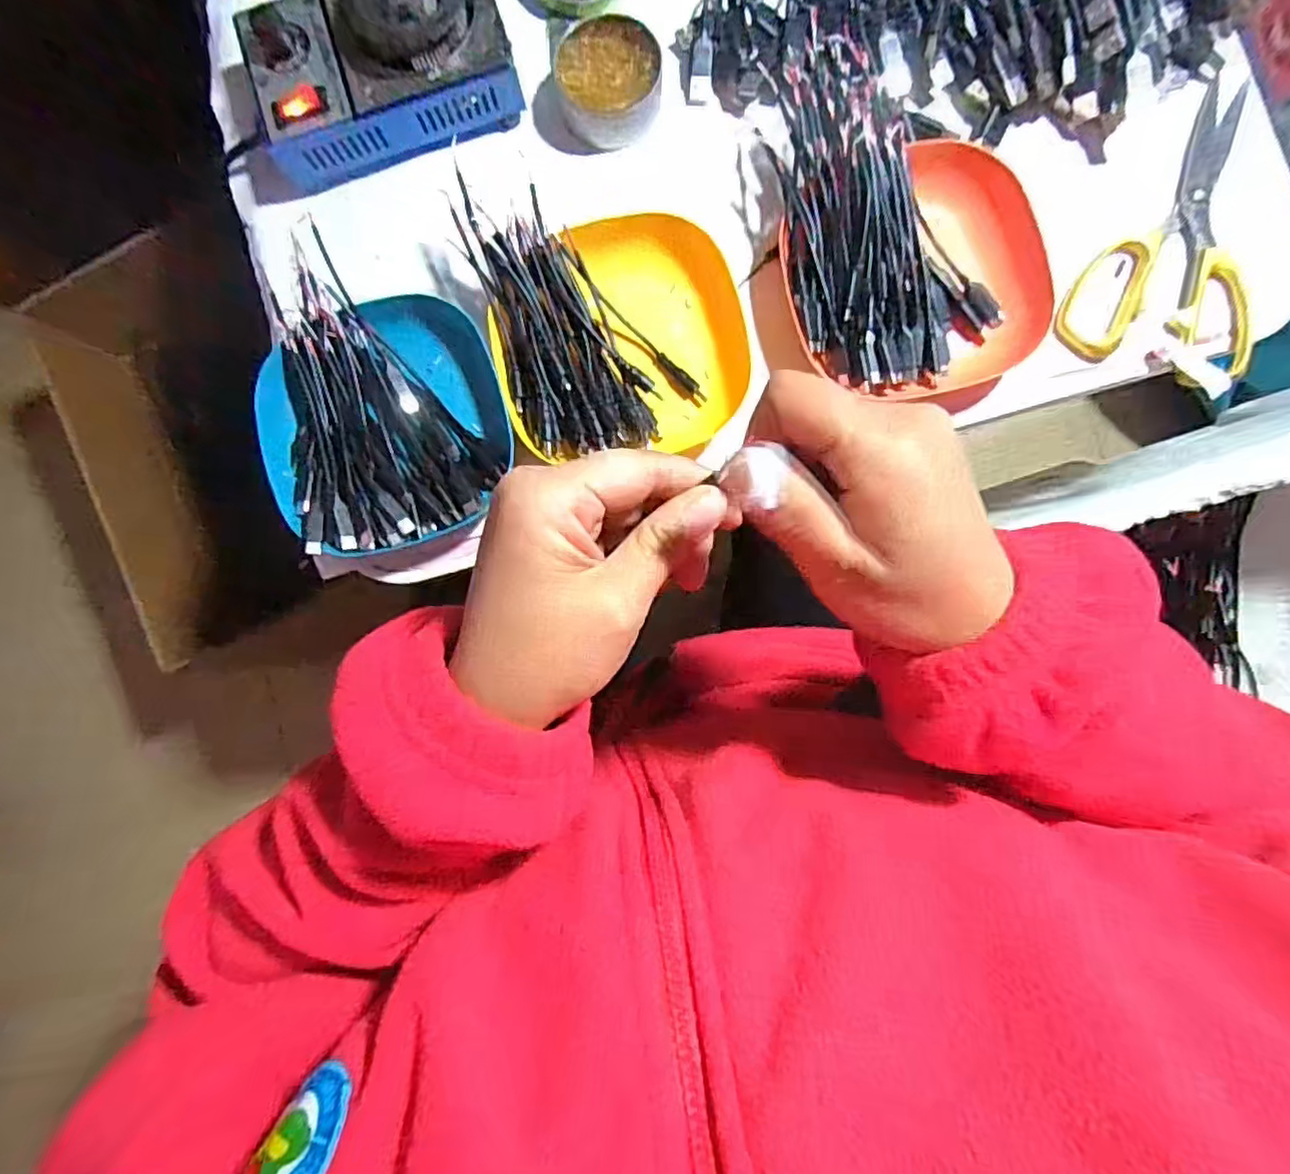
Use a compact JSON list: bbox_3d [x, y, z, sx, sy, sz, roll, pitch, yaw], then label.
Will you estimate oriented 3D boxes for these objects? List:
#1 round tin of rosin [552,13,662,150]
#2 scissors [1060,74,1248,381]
[{"bbox_3d":[-0.022,-0.303,0.393,0.060,0.021,0.065,6,88,4],"label":"round tin of rosin"},{"bbox_3d":[0.305,-0.208,0.374,0.097,0.014,0.170,16,88,4],"label":"scissors"}]

